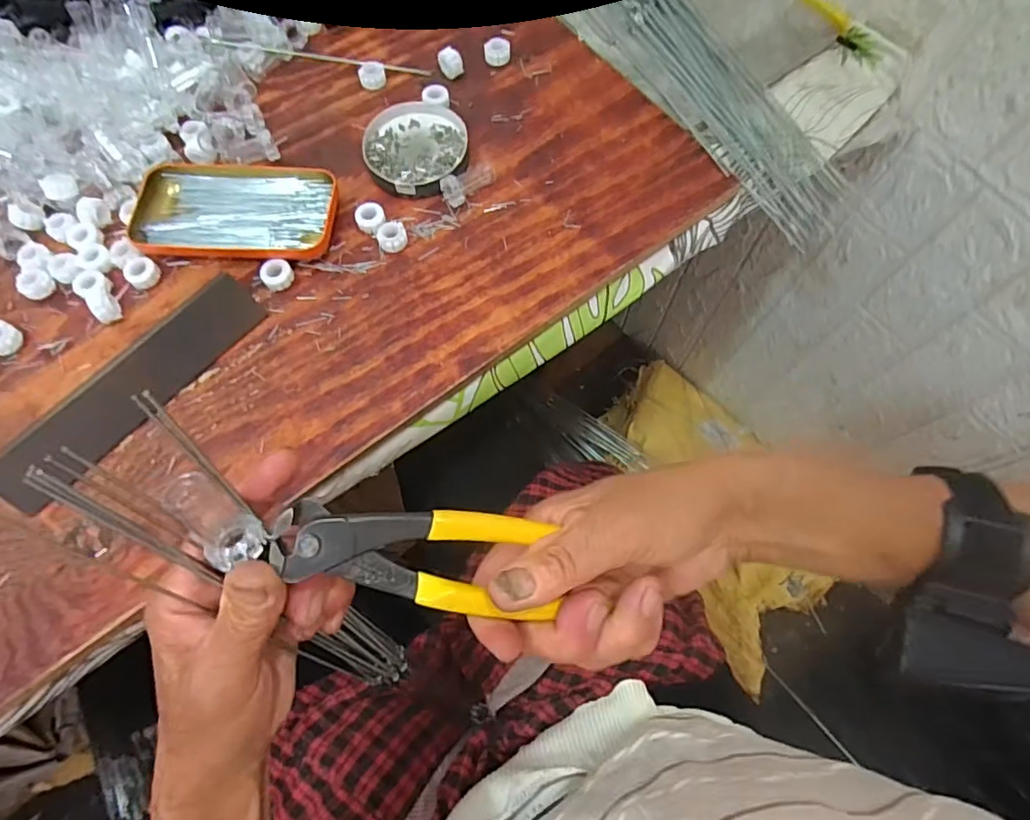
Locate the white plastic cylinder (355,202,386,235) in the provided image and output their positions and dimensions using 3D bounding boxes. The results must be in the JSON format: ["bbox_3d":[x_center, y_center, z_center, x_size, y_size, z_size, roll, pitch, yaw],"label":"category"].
[{"bbox_3d":[-0.109,-0.144,0.432,0.022,0.012,0.021,1,72,-2],"label":"white plastic cylinder"}]

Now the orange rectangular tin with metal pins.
[{"bbox_3d":[-0.208,-0.153,0.433,0.148,0.019,0.081,5,72,-1],"label":"orange rectangular tin with metal pins"}]

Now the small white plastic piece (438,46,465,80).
[{"bbox_3d":[-0.054,-0.294,0.483,0.019,0.020,0.015,-14,73,-7],"label":"small white plastic piece"}]

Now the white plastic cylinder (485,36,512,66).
[{"bbox_3d":[-0.015,-0.308,0.491,0.022,0.013,0.018,-5,73,-4],"label":"white plastic cylinder"}]

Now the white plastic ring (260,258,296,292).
[{"bbox_3d":[-0.173,-0.099,0.417,0.021,0.012,0.022,1,72,-2],"label":"white plastic ring"}]

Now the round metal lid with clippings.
[{"bbox_3d":[-0.078,-0.209,0.453,0.079,0.013,0.086,1,72,-2],"label":"round metal lid with clippings"}]

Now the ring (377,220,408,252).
[{"bbox_3d":[-0.091,-0.130,0.426,0.022,0.012,0.020,1,72,-2],"label":"ring"}]

